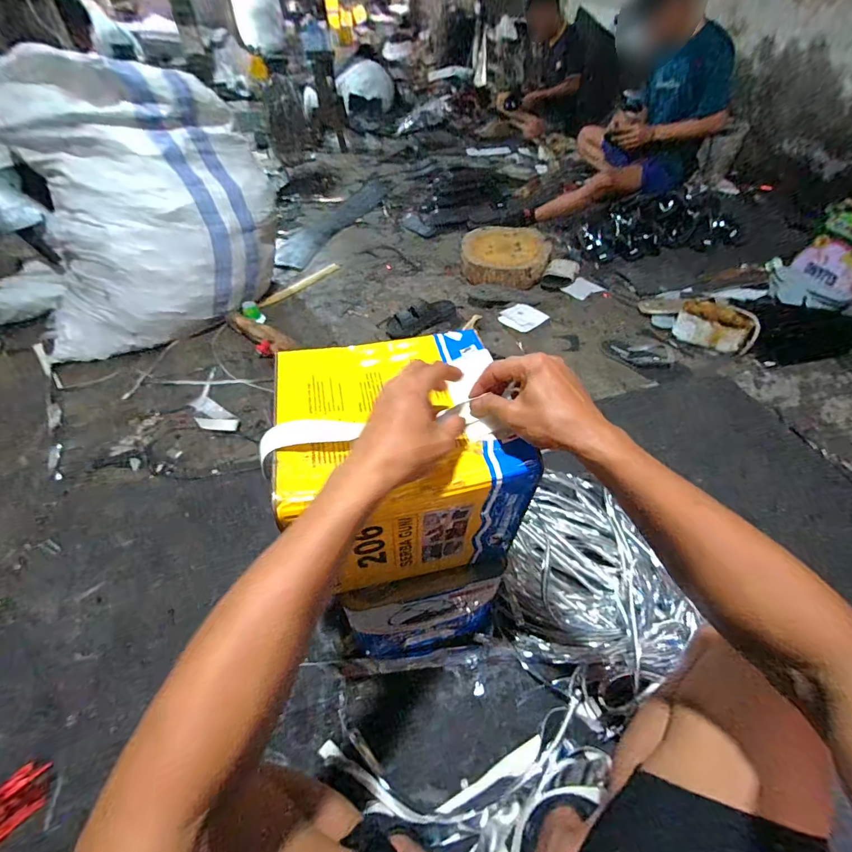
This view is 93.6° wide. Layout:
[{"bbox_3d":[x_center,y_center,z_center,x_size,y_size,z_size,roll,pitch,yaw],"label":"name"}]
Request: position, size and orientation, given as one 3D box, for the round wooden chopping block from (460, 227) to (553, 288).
[{"bbox_3d":[0.317,-0.679,1.598,0.347,0.084,0.404,3,48,2],"label":"round wooden chopping block"}]

